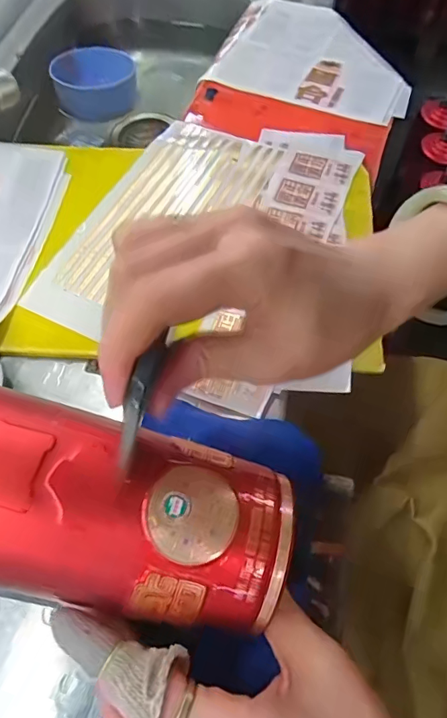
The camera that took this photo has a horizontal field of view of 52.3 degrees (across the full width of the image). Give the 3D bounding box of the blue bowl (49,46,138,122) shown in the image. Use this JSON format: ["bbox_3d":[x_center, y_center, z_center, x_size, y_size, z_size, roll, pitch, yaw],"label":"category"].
[{"bbox_3d":[-0.173,-0.375,0.614,0.105,0.050,0.091,-18,64,-10],"label":"blue bowl"}]

